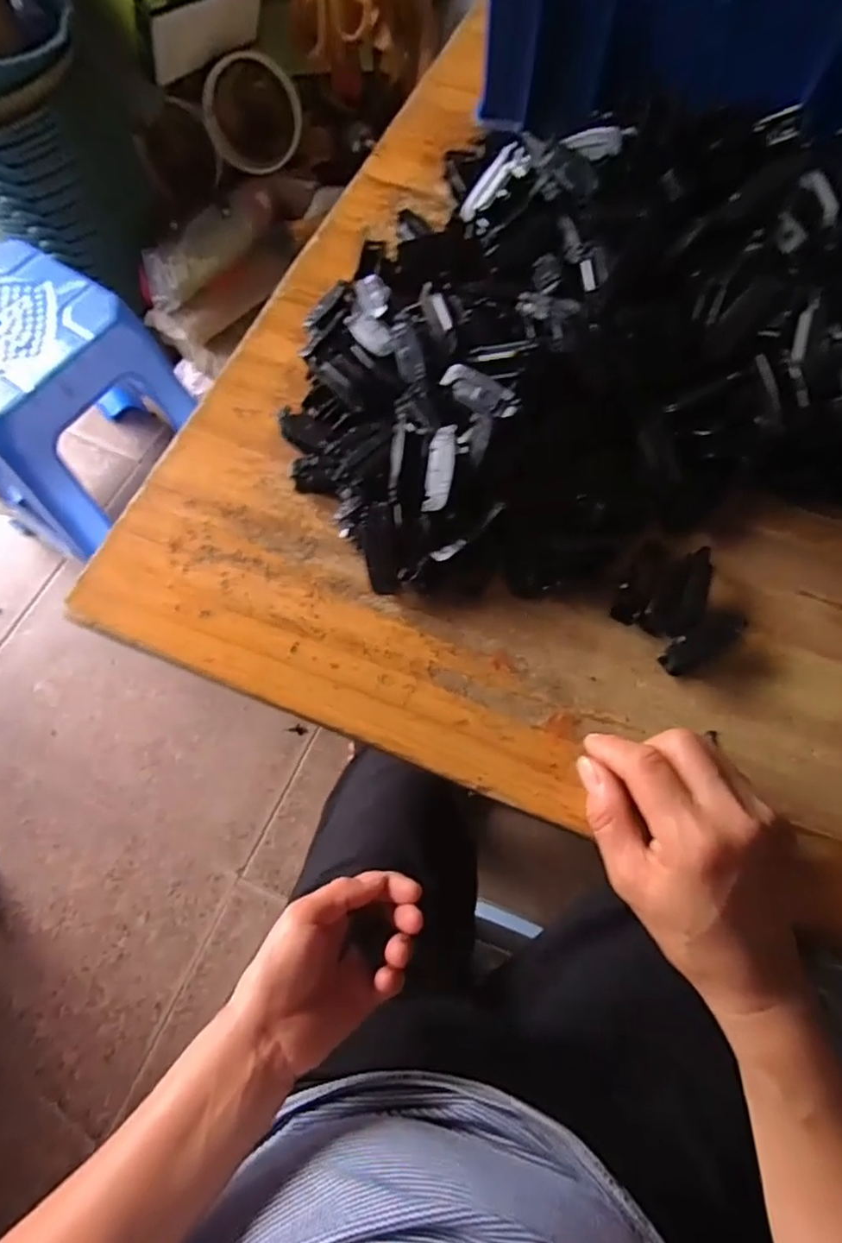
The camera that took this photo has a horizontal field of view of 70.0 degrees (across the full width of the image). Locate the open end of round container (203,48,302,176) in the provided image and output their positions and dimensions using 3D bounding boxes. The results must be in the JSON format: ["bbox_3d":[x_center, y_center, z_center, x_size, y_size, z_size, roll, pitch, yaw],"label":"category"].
[{"bbox_3d":[-0.313,-0.951,1.130,0.168,0.168,0.074,-13,46,-3],"label":"open end of round container"}]

